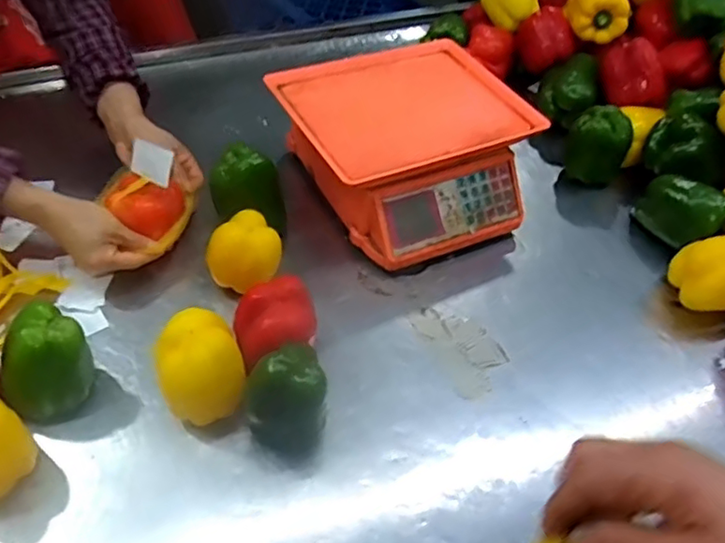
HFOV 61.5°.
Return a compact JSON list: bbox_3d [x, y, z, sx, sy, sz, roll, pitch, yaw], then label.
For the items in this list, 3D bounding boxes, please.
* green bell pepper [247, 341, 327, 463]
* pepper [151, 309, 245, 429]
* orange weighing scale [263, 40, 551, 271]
[{"bbox_3d":[-0.070,0.126,0.559,0.066,0.114,0.061,3,49,-3],"label":"green bell pepper"},{"bbox_3d":[-0.153,0.097,0.578,0.074,0.109,0.079,3,48,-3],"label":"pepper"},{"bbox_3d":[0.062,-0.157,0.807,0.284,0.132,0.277,-19,53,-22],"label":"orange weighing scale"}]

